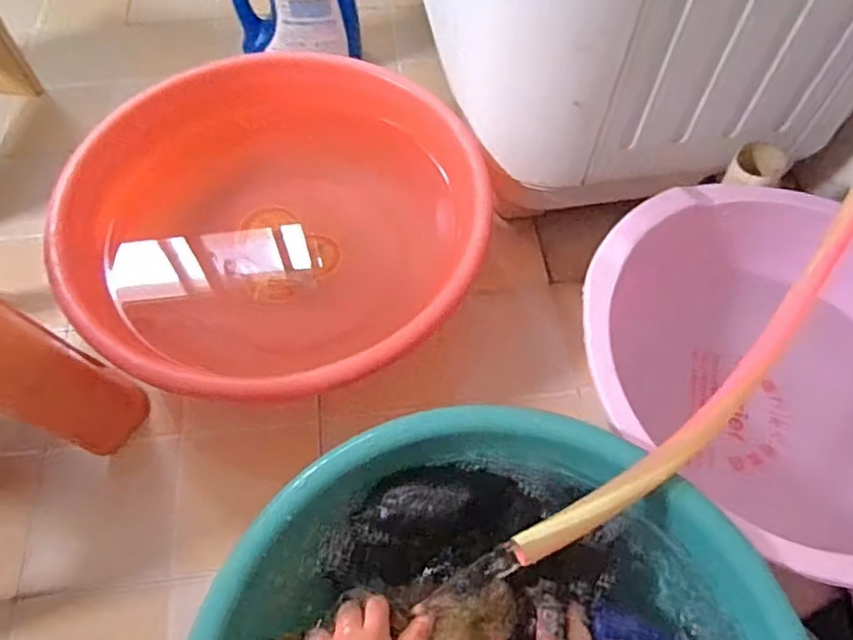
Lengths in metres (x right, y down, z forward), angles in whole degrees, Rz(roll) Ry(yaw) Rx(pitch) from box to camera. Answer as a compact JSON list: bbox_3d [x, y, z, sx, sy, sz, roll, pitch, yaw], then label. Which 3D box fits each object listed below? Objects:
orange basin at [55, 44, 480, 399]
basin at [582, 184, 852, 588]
[{"bbox_3d":[-0.156,-0.081,0.684,0.413,0.172,0.410,0,60,1],"label":"orange basin"},{"bbox_3d":[0.335,0.067,0.597,0.381,0.167,0.352,0,60,1],"label":"basin"}]

